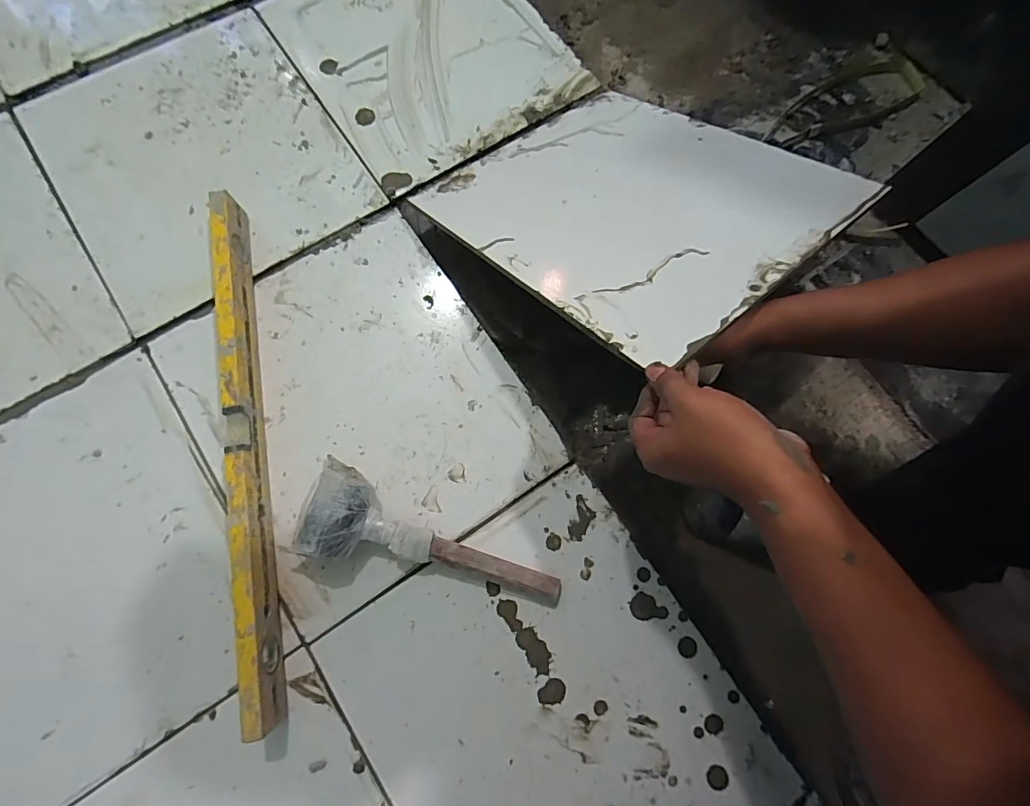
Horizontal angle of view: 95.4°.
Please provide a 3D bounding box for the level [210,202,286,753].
[{"bbox_3d":[-0.296,0.035,0.516,0.026,0.055,0.571,-11,78,-3],"label":"level"}]

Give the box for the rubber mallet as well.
[{"bbox_3d":[-0.086,0.141,0.494,0.286,0.060,0.107,13,78,2],"label":"rubber mallet"}]

